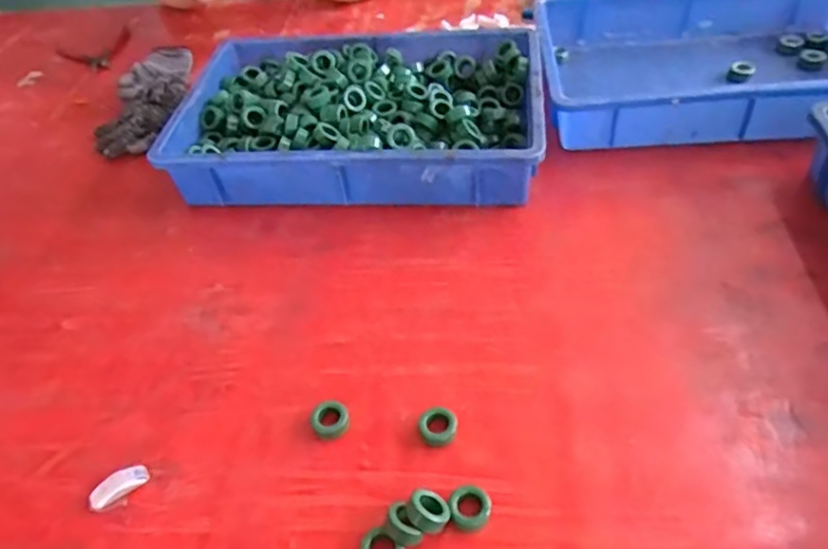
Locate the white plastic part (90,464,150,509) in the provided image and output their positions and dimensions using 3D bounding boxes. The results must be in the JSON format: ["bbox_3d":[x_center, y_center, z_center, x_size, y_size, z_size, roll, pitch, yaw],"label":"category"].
[{"bbox_3d":[-0.235,0.168,0.509,0.045,0.011,0.018,-30,49,-24],"label":"white plastic part"}]

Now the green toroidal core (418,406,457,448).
[{"bbox_3d":[0.019,0.124,0.520,0.030,0.014,0.030,-3,44,3],"label":"green toroidal core"}]

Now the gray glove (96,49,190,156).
[{"bbox_3d":[-0.382,-0.256,0.927,0.086,0.037,0.268,-1,44,5],"label":"gray glove"}]

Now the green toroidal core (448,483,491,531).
[{"bbox_3d":[0.041,0.171,0.469,0.030,0.015,0.029,-3,44,3],"label":"green toroidal core"}]

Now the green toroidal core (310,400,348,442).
[{"bbox_3d":[-0.070,0.121,0.530,0.031,0.012,0.031,-3,44,3],"label":"green toroidal core"}]

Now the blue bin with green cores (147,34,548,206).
[{"bbox_3d":[-0.063,-0.201,0.805,0.433,0.088,0.305,2,44,8],"label":"blue bin with green cores"}]

